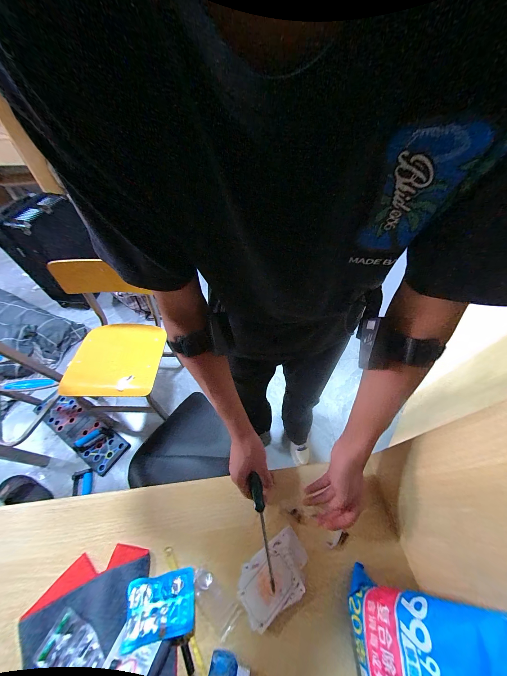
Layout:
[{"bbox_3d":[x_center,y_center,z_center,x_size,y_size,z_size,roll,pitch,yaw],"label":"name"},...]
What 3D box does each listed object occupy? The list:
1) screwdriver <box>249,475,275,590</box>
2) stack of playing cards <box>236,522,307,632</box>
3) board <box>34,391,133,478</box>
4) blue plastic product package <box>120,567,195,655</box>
[{"bbox_3d":[0.015,0.316,0.380,0.018,0.014,0.151,-9,61,-9],"label":"screwdriver"},{"bbox_3d":[0.035,0.386,0.369,0.119,0.017,0.073,-26,58,-20],"label":"stack of playing cards"},{"bbox_3d":[-0.902,0.456,1.167,0.556,0.099,0.169,28,57,18],"label":"board"},{"bbox_3d":[-0.138,0.396,0.338,0.094,0.008,0.068,1,29,-16],"label":"blue plastic product package"}]

